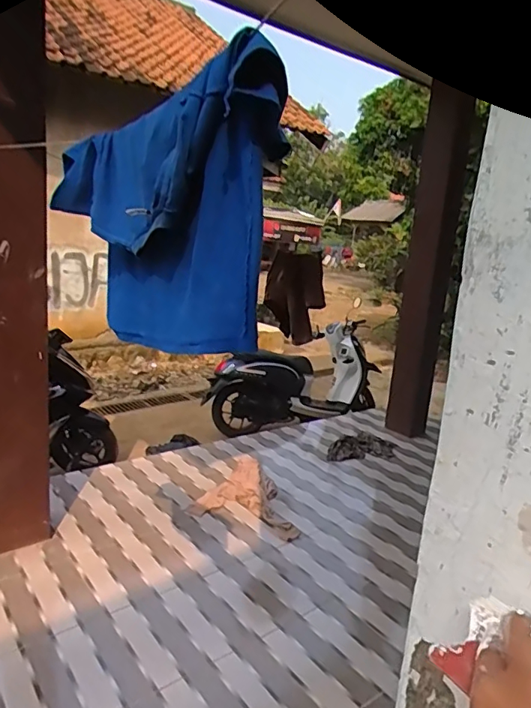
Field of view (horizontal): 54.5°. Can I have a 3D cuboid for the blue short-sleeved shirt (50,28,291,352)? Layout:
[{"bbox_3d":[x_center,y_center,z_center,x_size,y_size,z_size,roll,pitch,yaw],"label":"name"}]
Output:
[{"bbox_3d":[-0.197,-0.208,0.845,0.102,0.376,0.629,-6,16,-38],"label":"blue short-sleeved shirt"}]

